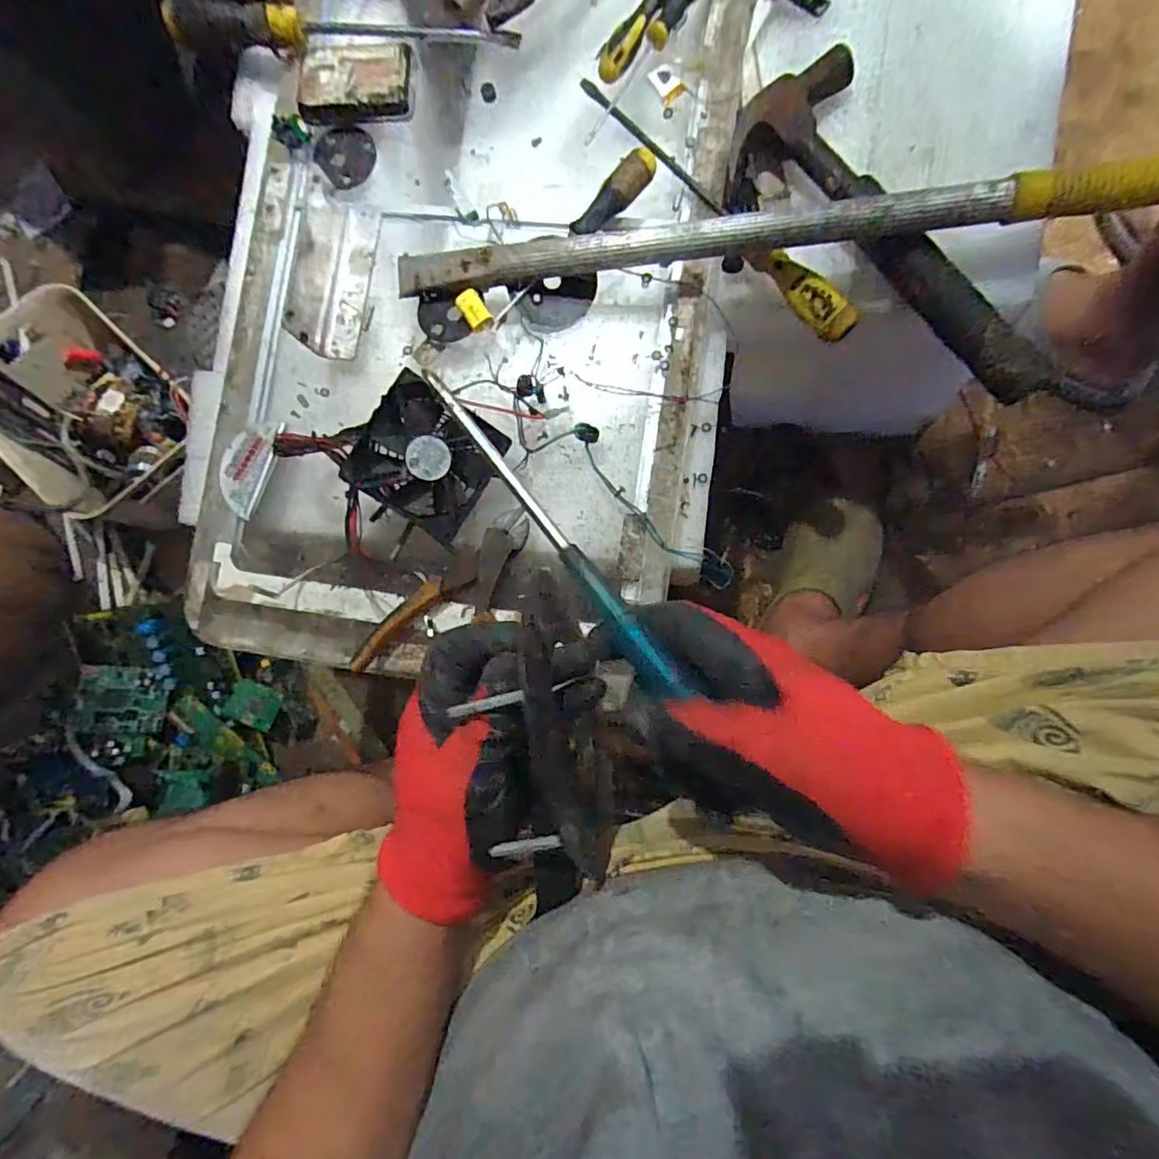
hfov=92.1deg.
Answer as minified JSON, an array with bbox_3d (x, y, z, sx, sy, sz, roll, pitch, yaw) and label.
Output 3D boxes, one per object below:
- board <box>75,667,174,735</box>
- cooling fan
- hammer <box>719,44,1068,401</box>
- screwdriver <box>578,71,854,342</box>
[{"bbox_3d":[-0.594,0.157,0.728,0.094,0.014,0.083,8,82,-28],"label":"board"},{"bbox_3d":[-0.114,-0.091,0.422,0.095,0.021,0.095,34,89,-22],"label":"cooling fan"},{"bbox_3d":[0.216,-0.247,0.412,0.114,0.046,0.299,-28,84,5],"label":"hammer"},{"bbox_3d":[0.107,-0.300,0.438,0.025,0.023,0.299,-39,83,4],"label":"screwdriver"}]

